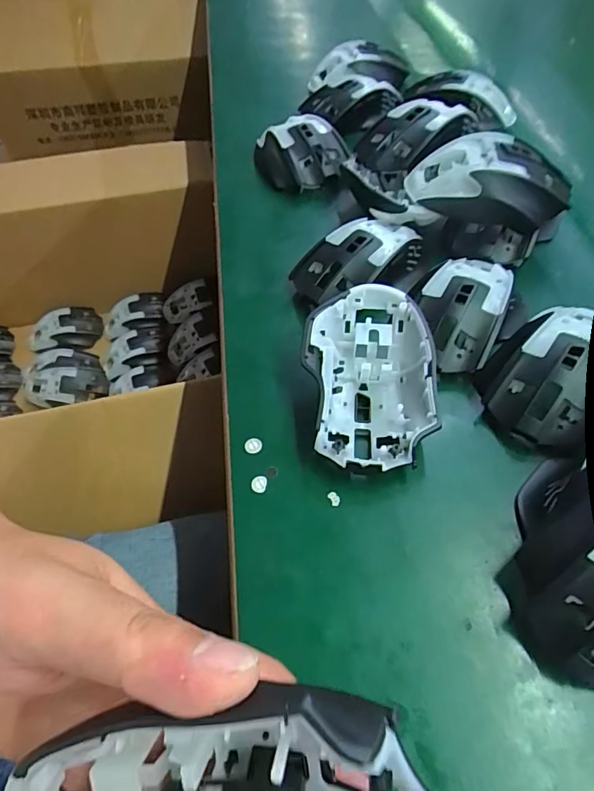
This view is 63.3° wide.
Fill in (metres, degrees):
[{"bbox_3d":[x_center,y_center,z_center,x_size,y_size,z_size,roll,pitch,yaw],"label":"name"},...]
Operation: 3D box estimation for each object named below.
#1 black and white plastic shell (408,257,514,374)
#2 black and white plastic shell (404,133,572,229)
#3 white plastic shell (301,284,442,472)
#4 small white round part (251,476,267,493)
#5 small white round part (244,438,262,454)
[{"bbox_3d":[0.104,-0.057,0.314,0.057,0.027,0.081,17,57,14],"label":"black and white plastic shell"},{"bbox_3d":[0.139,-0.155,0.351,0.108,0.047,0.051,3,54,4],"label":"black and white plastic shell"},{"bbox_3d":[0.043,-0.008,0.290,0.076,0.049,0.111,-7,54,-3],"label":"white plastic shell"},{"bbox_3d":[-0.022,0.051,0.280,0.009,0.004,0.010,1,54,3],"label":"small white round part"},{"bbox_3d":[-0.027,0.031,0.295,0.010,0.004,0.010,-1,54,1],"label":"small white round part"}]

